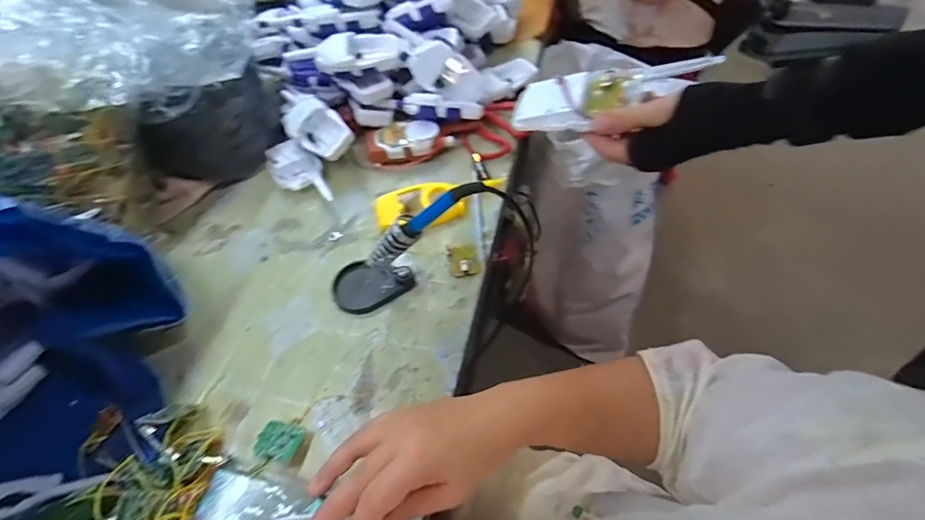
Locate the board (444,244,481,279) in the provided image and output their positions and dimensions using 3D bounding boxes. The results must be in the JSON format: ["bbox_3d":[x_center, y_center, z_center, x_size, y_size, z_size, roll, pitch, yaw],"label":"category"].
[{"bbox_3d":[0.002,-0.003,0.520,0.036,0.011,0.046,-14,55,-6],"label":"board"}]

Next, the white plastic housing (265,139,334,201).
[{"bbox_3d":[-0.221,-0.118,0.593,0.065,0.033,0.127,-26,57,-14],"label":"white plastic housing"}]

